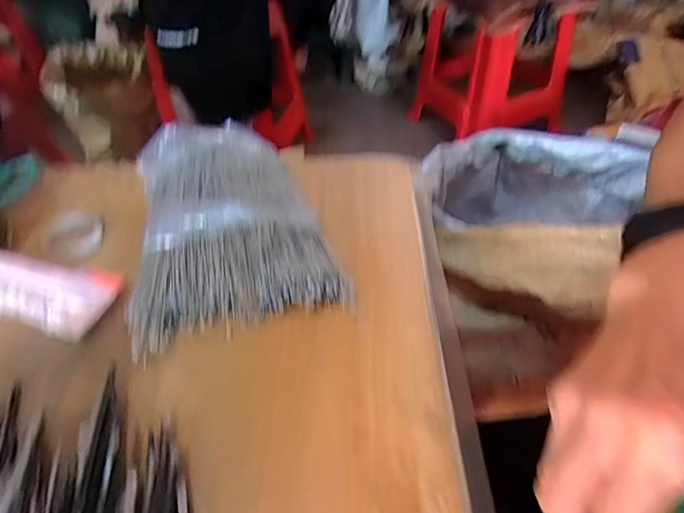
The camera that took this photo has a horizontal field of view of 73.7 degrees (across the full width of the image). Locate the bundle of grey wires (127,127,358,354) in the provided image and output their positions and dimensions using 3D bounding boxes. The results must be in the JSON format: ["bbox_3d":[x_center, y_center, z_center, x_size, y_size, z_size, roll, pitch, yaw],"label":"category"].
[{"bbox_3d":[-0.099,-0.038,0.376,0.149,0.039,0.226,-15,46,-11],"label":"bundle of grey wires"}]

